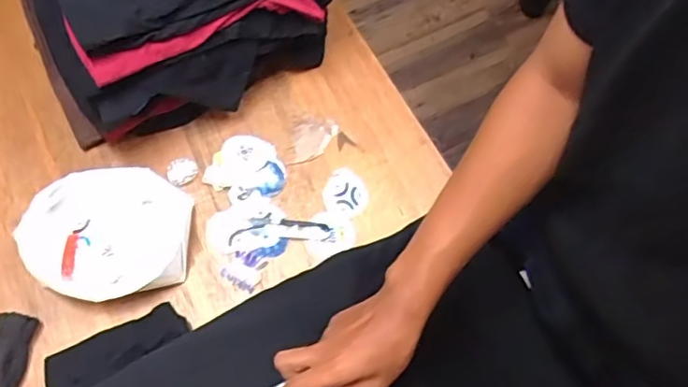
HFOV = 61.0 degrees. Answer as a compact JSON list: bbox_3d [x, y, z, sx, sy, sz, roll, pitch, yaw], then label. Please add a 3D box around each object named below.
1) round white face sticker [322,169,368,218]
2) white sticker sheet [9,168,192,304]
[{"bbox_3d":[0.001,-0.002,0.788,0.059,0.004,0.067,-17,71,-9],"label":"round white face sticker"},{"bbox_3d":[-0.294,0.050,0.731,0.200,0.047,0.160,-12,70,-7],"label":"white sticker sheet"}]

